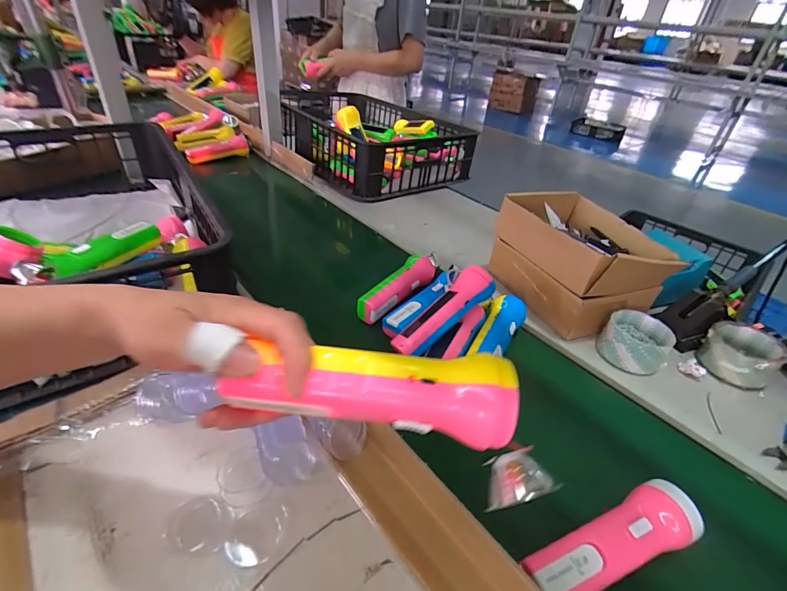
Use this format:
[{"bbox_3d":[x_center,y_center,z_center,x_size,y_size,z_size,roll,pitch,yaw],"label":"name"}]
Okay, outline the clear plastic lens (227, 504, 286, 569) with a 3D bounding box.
[{"bbox_3d":[-0.116,0.200,0.335,0.042,0.007,0.050,34,43,27],"label":"clear plastic lens"}]

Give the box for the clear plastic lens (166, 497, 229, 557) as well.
[{"bbox_3d":[-0.166,0.196,0.339,0.051,0.004,0.044,15,37,5],"label":"clear plastic lens"}]

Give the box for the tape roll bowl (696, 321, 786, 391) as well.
[{"bbox_3d":[0.493,0.082,0.562,0.092,0.047,0.086,7,37,-5],"label":"tape roll bowl"}]

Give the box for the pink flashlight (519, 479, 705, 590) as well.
[{"bbox_3d":[0.188,0.215,0.335,0.168,0.042,0.052,-15,41,-22],"label":"pink flashlight"}]

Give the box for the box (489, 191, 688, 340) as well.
[{"bbox_3d":[0.304,-0.063,0.652,0.211,0.144,0.230,-12,40,-19],"label":"box"}]

